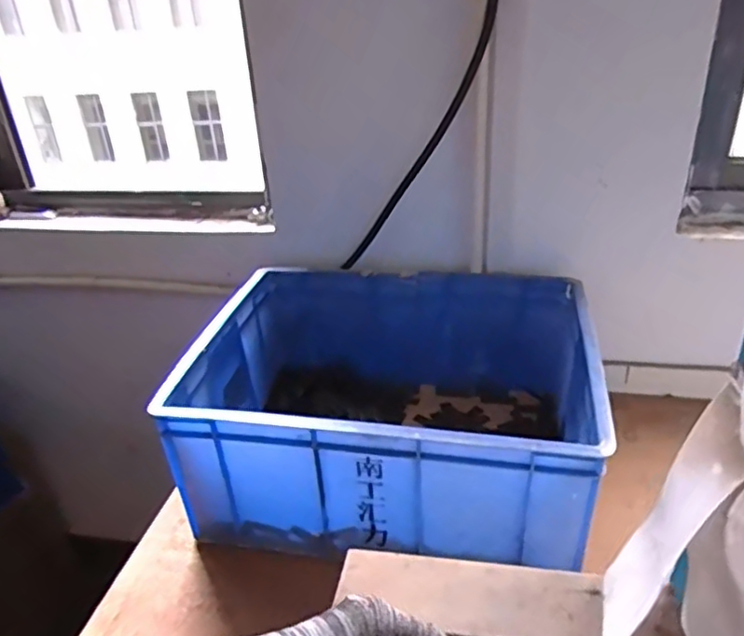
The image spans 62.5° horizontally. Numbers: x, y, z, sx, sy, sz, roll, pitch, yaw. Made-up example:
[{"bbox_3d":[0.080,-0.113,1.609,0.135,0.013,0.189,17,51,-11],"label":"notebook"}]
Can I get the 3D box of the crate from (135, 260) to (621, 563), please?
[{"bbox_3d":[0.038,0.127,0.913,0.533,0.236,0.413,2,30,9],"label":"crate"}]

